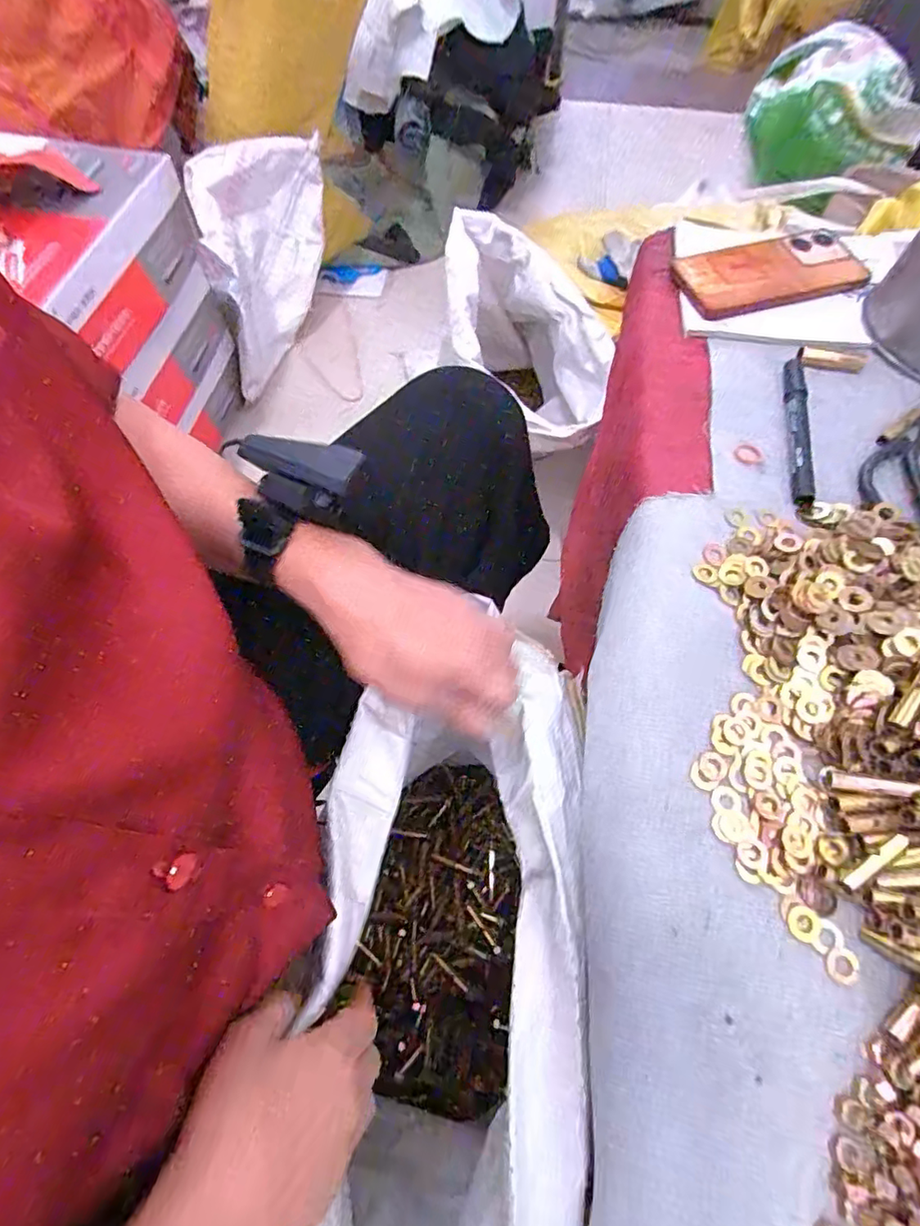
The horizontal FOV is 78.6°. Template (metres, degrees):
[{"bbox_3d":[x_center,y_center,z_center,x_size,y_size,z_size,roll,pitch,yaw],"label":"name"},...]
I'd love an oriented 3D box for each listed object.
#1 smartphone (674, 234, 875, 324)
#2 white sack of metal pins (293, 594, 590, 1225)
[{"bbox_3d":[0.272,-0.299,0.495,0.153,0.014,0.073,-17,81,-2],"label":"smartphone"},{"bbox_3d":[-0.012,0.243,0.450,0.164,0.321,0.395,4,63,2],"label":"white sack of metal pins"}]

